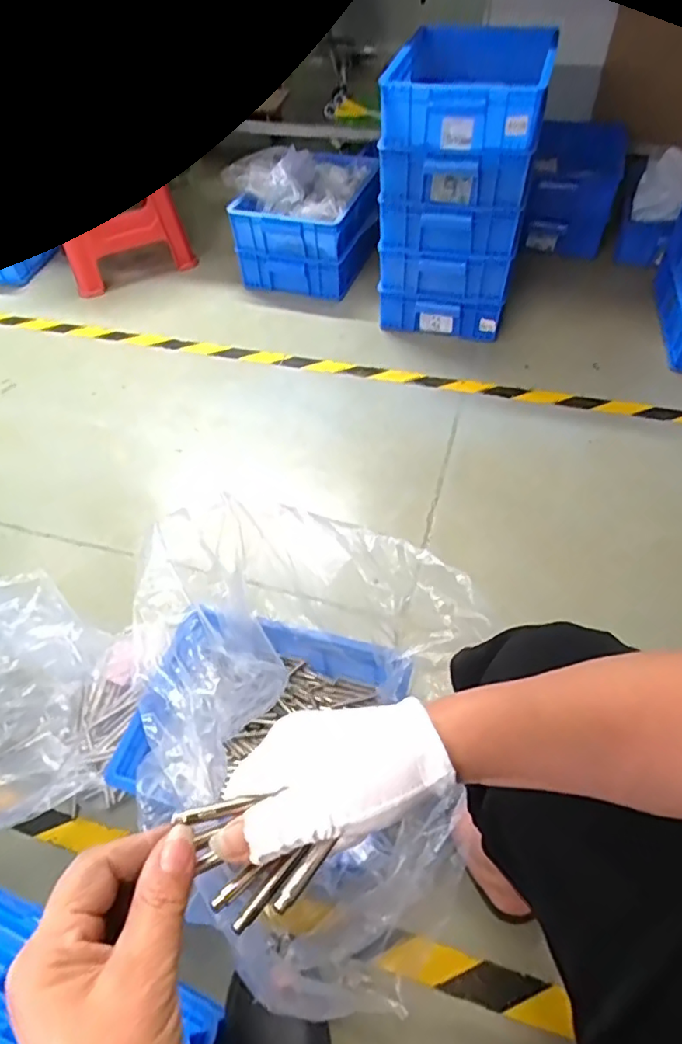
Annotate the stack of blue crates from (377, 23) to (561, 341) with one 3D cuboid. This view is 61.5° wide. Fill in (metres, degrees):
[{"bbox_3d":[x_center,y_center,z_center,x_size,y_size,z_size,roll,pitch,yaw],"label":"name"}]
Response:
[{"bbox_3d":[0.258,-0.706,1.272,0.302,0.536,0.292,15,54,14],"label":"stack of blue crates"}]

